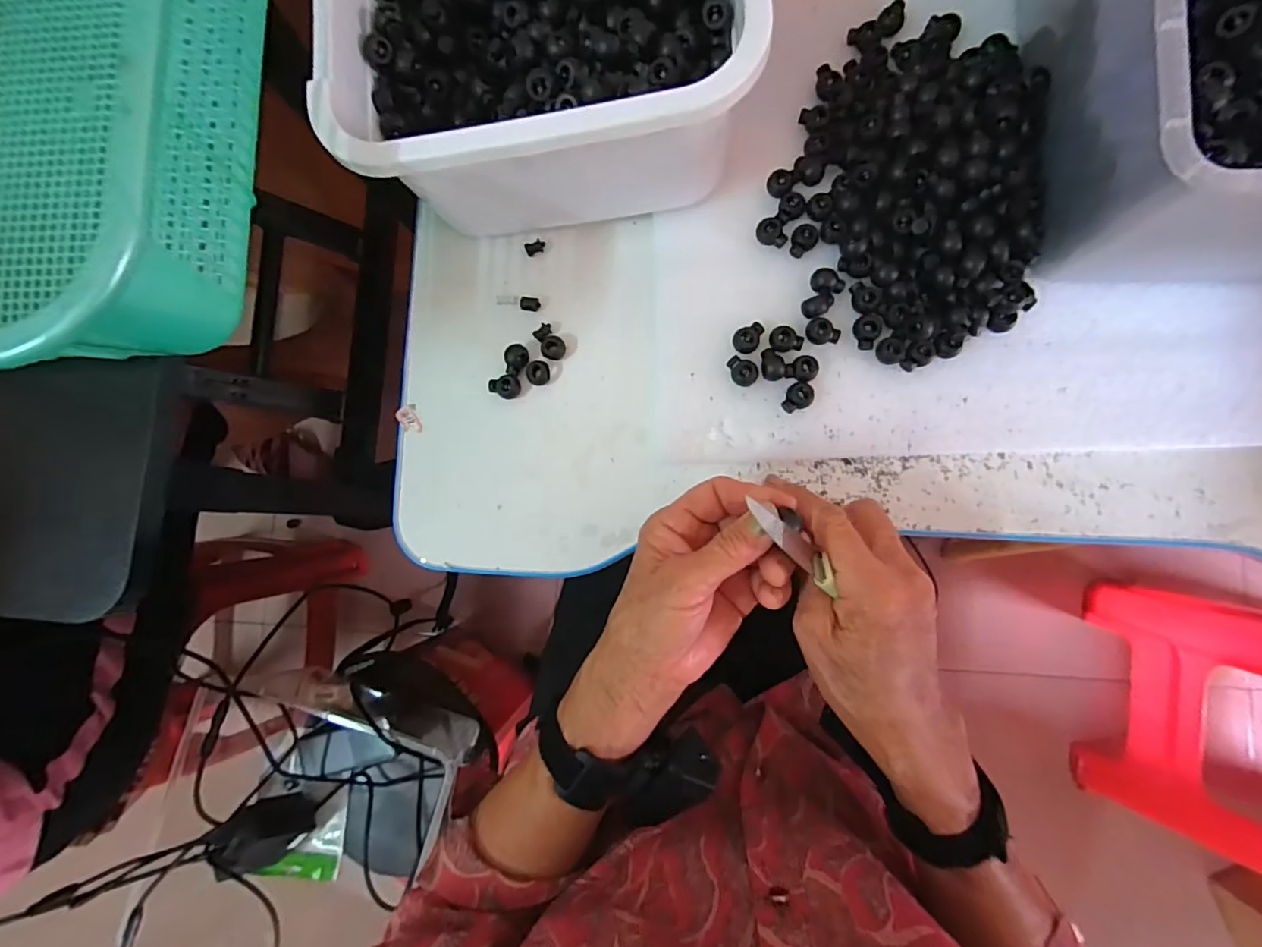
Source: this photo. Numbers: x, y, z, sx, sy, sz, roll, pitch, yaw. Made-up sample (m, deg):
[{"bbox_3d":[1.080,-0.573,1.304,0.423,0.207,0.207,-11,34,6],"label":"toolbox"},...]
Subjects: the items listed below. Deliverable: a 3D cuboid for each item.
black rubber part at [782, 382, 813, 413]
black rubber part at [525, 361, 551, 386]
[{"bbox_3d":[0.113,-0.051,0.358,0.023,0.011,0.017,-45,83,0],"label":"black rubber part"},{"bbox_3d":[-0.069,-0.074,0.390,0.016,0.005,0.017,0,85,5],"label":"black rubber part"}]

